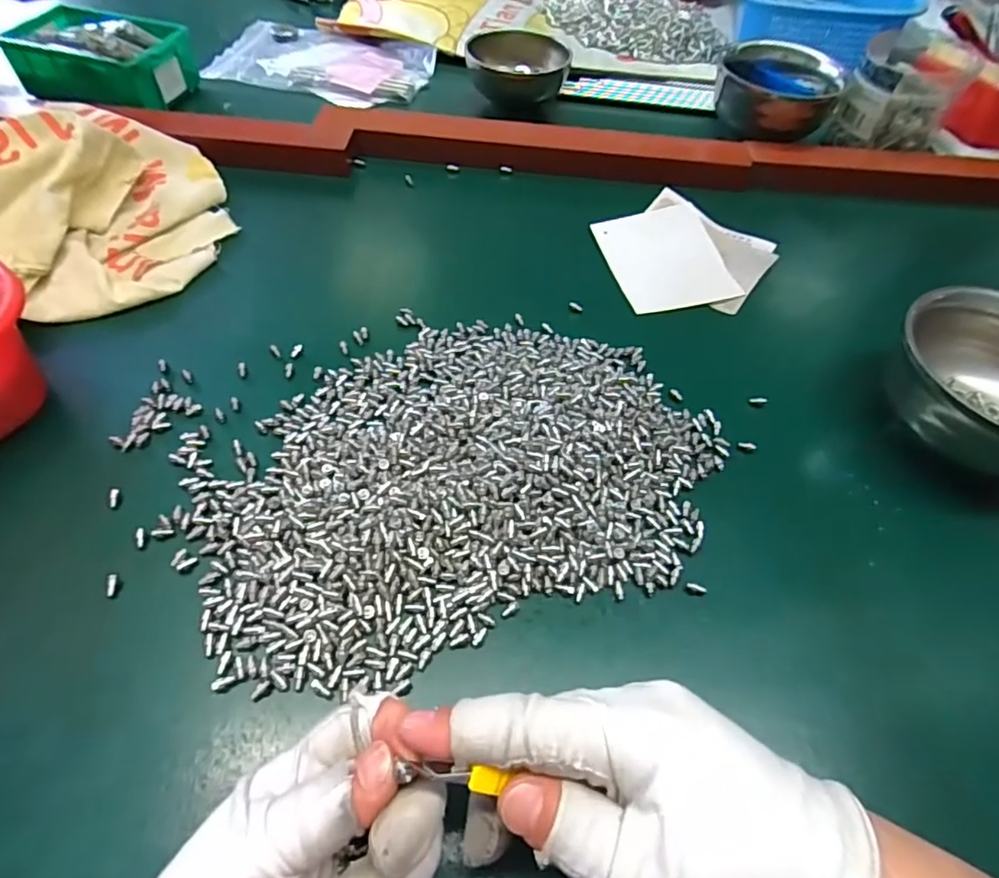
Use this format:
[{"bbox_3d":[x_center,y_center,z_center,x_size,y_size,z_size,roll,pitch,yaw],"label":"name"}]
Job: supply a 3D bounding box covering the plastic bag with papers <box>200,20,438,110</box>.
[{"bbox_3d":[-0.197,-0.423,0.632,0.232,0.019,0.151,14,53,5],"label":"plastic bag with papers"}]

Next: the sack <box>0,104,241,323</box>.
[{"bbox_3d":[-0.299,-0.188,0.419,0.167,0.065,0.209,-23,59,-21],"label":"sack"}]

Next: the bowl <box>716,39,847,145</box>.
[{"bbox_3d":[0.278,-0.352,0.570,0.111,0.061,0.111,2,54,-3],"label":"bowl"}]

